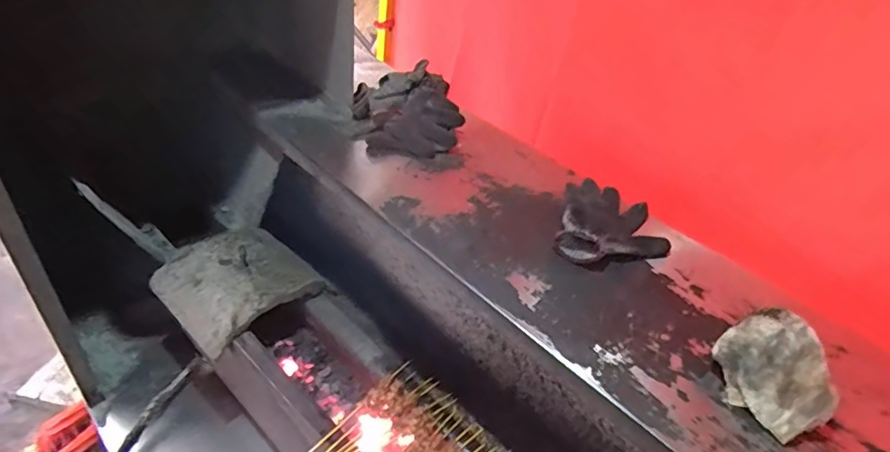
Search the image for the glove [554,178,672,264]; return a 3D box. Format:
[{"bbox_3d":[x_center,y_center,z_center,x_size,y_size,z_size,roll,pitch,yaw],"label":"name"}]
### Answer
[{"bbox_3d":[0.246,-0.006,0.769,0.155,0.041,0.196,15,39,9],"label":"glove"}]

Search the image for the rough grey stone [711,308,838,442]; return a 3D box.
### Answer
[{"bbox_3d":[0.340,0.148,0.560,0.071,0.081,0.126,-2,40,-13],"label":"rough grey stone"}]

